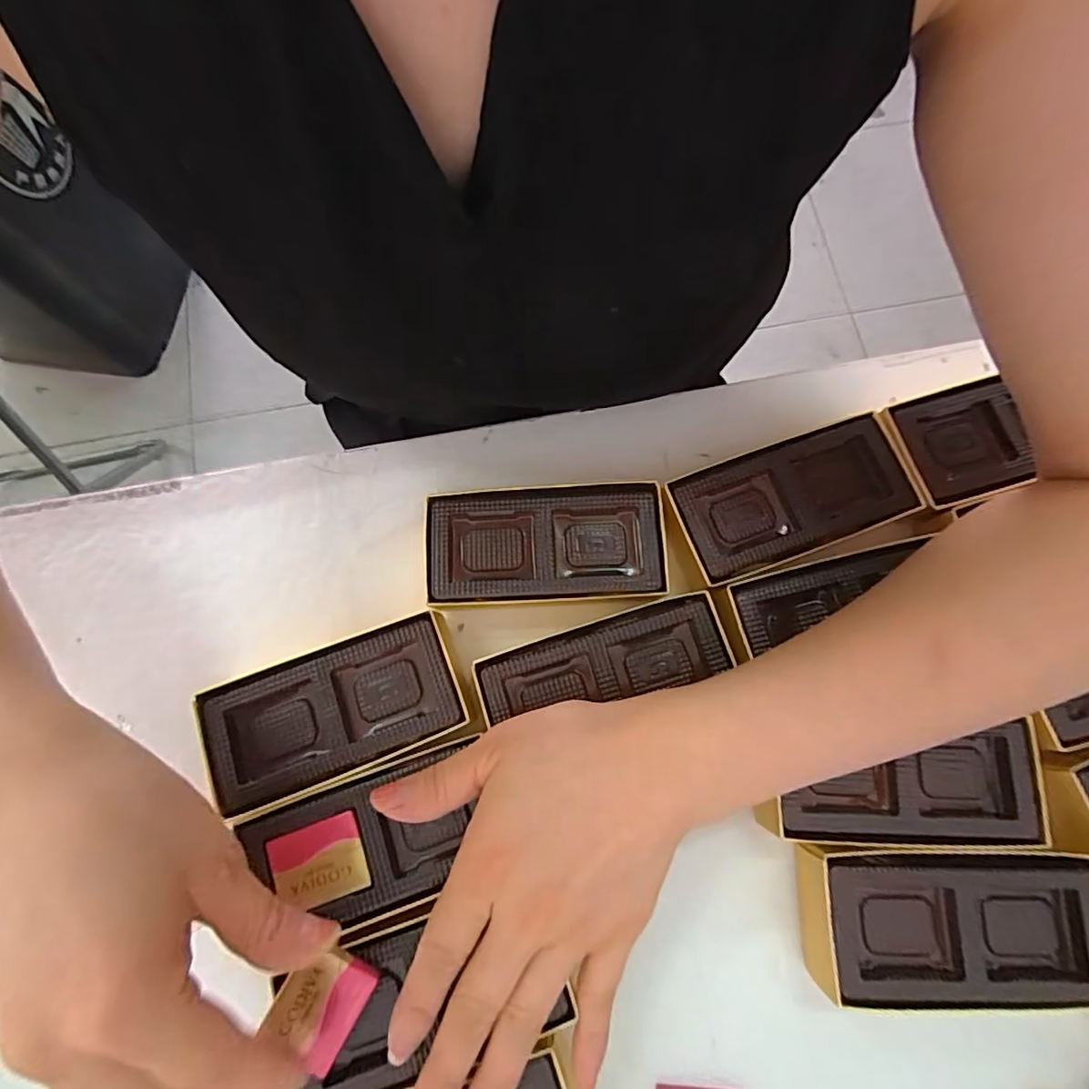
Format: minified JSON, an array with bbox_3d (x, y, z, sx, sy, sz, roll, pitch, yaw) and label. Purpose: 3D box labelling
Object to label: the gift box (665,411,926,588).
[{"bbox_3d":[0.120,-0.024,0.285,0.113,0.029,0.064,-18,76,-3],"label":"gift box"}]

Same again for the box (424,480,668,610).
[{"bbox_3d":[0.000,0.002,0.282,0.113,0.030,0.058,-3,75,1],"label":"box"}]

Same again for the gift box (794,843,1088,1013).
[{"bbox_3d":[0.171,0.161,0.241,0.115,0.032,0.056,0,76,2],"label":"gift box"}]

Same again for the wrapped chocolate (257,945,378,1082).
[{"bbox_3d":[-0.088,0.180,0.218,0.031,0.007,0.038,28,78,8],"label":"wrapped chocolate"}]

